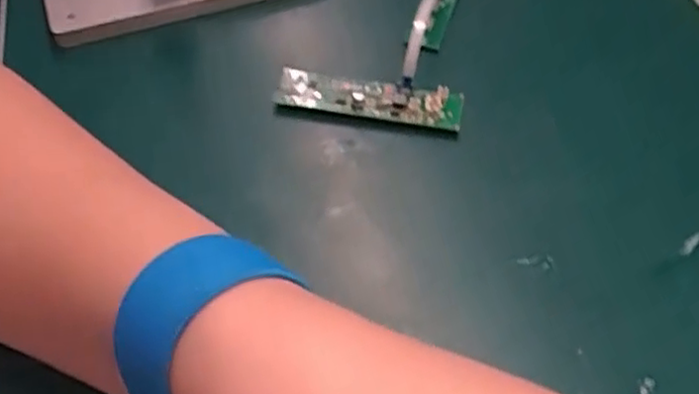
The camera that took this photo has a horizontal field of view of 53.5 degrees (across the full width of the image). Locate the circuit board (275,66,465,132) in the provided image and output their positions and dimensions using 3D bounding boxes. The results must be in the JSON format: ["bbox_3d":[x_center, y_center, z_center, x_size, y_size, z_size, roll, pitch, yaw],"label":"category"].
[{"bbox_3d":[0.008,-0.044,0.308,0.081,0.016,0.019,11,57,6],"label":"circuit board"}]

